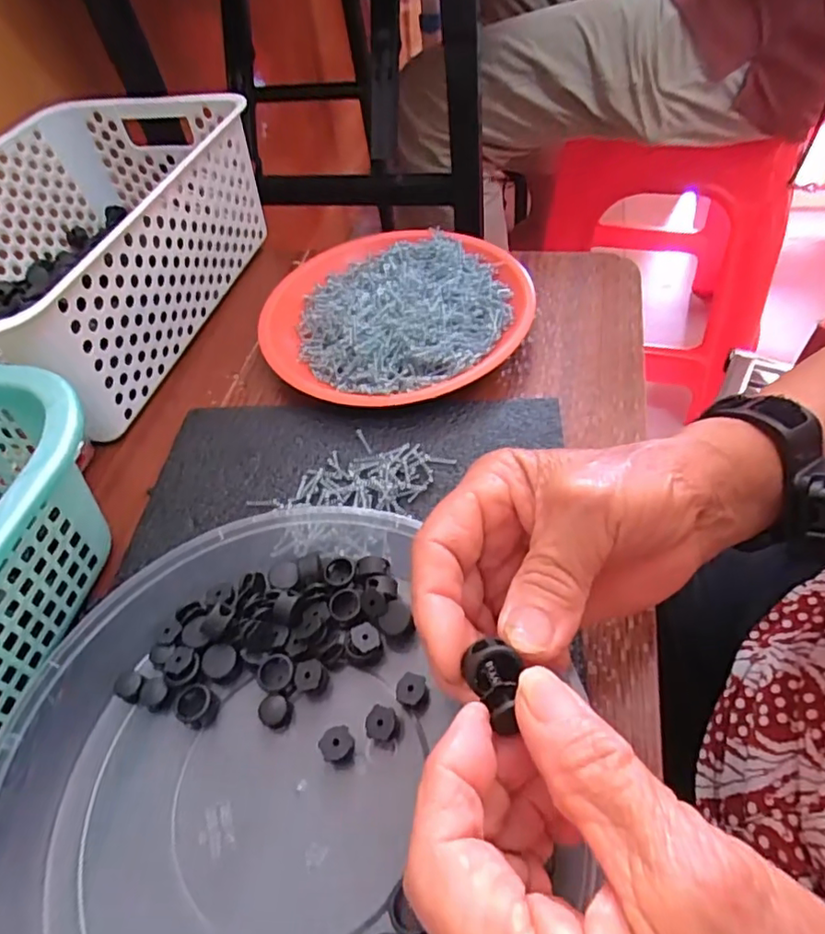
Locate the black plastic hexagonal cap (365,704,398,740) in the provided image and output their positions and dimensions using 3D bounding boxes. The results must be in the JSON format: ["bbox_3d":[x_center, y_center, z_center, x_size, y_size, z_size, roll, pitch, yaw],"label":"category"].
[{"bbox_3d":[-0.013,0.111,0.251,0.013,0.010,0.014,-8,52,1],"label":"black plastic hexagonal cap"}]

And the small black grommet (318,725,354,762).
[{"bbox_3d":[-0.032,0.119,0.248,0.014,0.011,0.013,-3,52,4],"label":"small black grommet"}]

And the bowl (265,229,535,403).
[{"bbox_3d":[-0.012,-0.113,0.416,0.186,0.031,0.179,-3,52,4],"label":"bowl"}]

